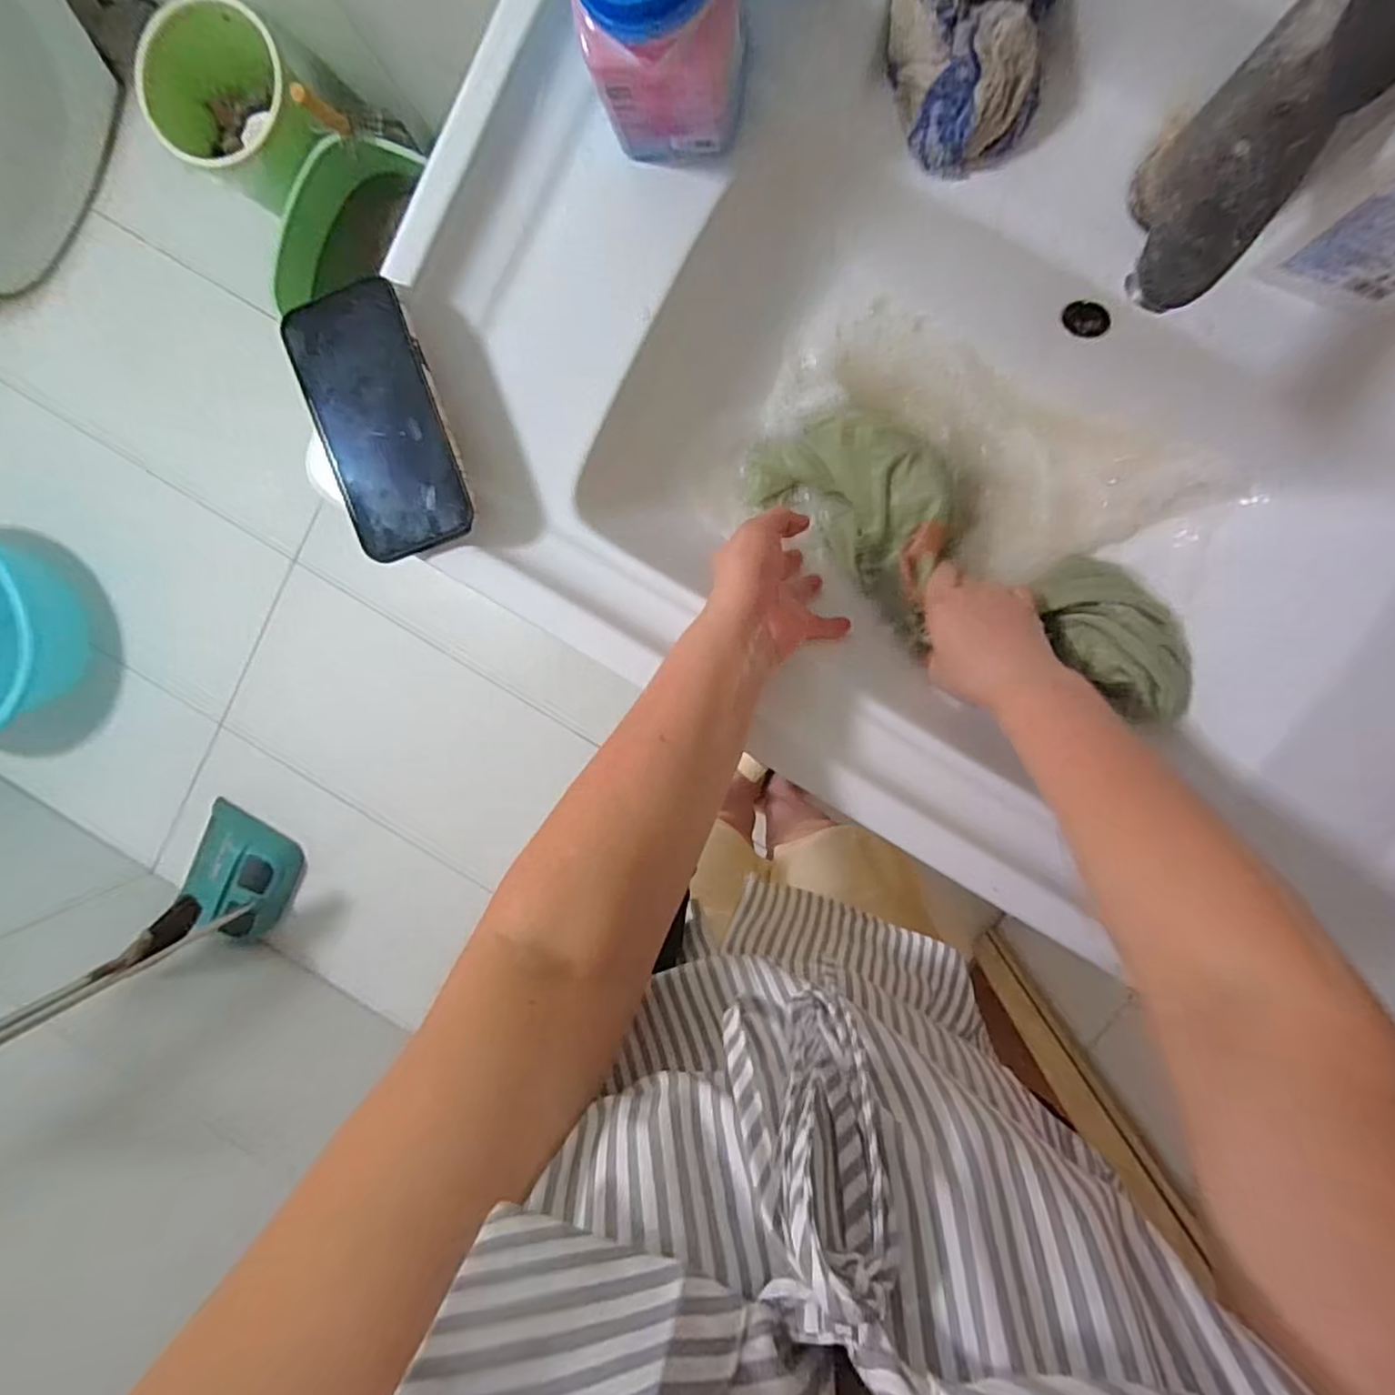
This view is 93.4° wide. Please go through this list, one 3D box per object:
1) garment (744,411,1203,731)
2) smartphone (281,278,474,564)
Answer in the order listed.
[{"bbox_3d":[0.202,-0.102,0.503,0.357,0.067,0.123,31,99,7],"label":"garment"},{"bbox_3d":[-0.202,-0.175,0.419,0.080,0.009,0.163,-18,96,7],"label":"smartphone"}]

